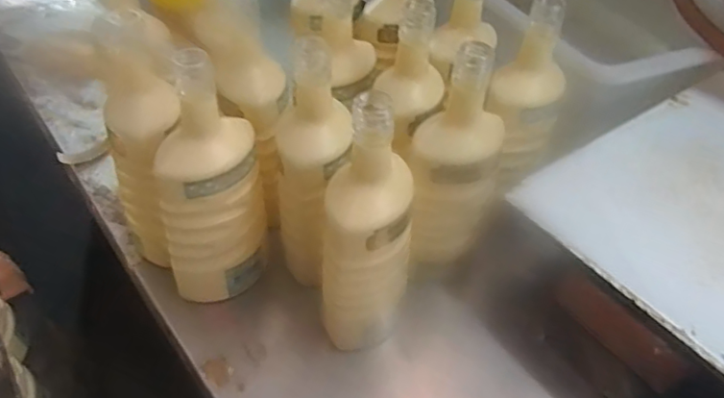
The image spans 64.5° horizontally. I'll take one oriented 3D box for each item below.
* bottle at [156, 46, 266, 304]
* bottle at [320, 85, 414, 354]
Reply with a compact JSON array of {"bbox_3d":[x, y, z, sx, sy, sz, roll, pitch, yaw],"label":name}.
[{"bbox_3d":[-0.141,-0.008,0.522,0.096,0.235,0.080,-6,49,-6],"label":"bottle"},{"bbox_3d":[0.003,0.032,0.489,0.076,0.234,0.097,10,49,8],"label":"bottle"}]

